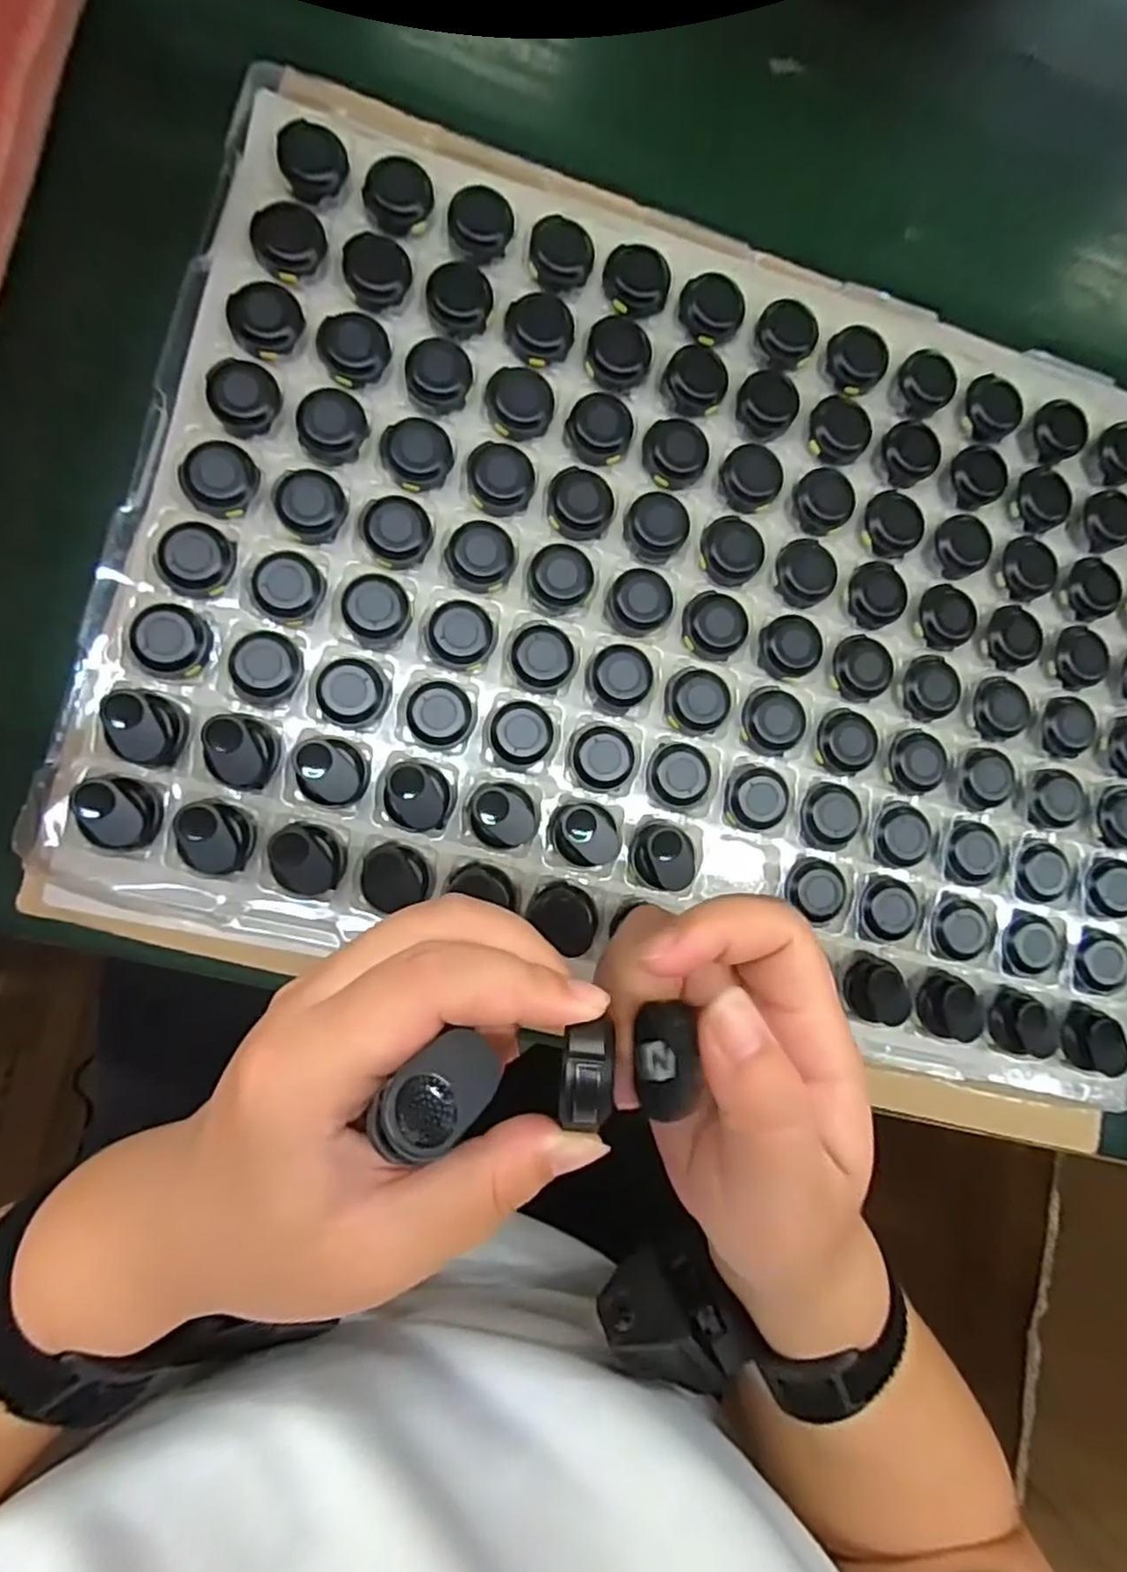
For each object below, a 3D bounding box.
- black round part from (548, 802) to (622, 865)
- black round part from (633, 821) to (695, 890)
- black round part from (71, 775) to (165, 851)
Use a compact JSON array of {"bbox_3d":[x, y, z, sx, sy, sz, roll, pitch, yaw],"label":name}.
[{"bbox_3d":[0.010,0.021,0.292,0.029,0.017,0.026,-3,88,-8],"label":"black round part"},{"bbox_3d":[0.045,0.032,0.299,0.029,0.012,0.027,0,88,-8],"label":"black round part"},{"bbox_3d":[-0.176,0.011,0.267,0.025,0.019,0.028,4,88,-8],"label":"black round part"}]

